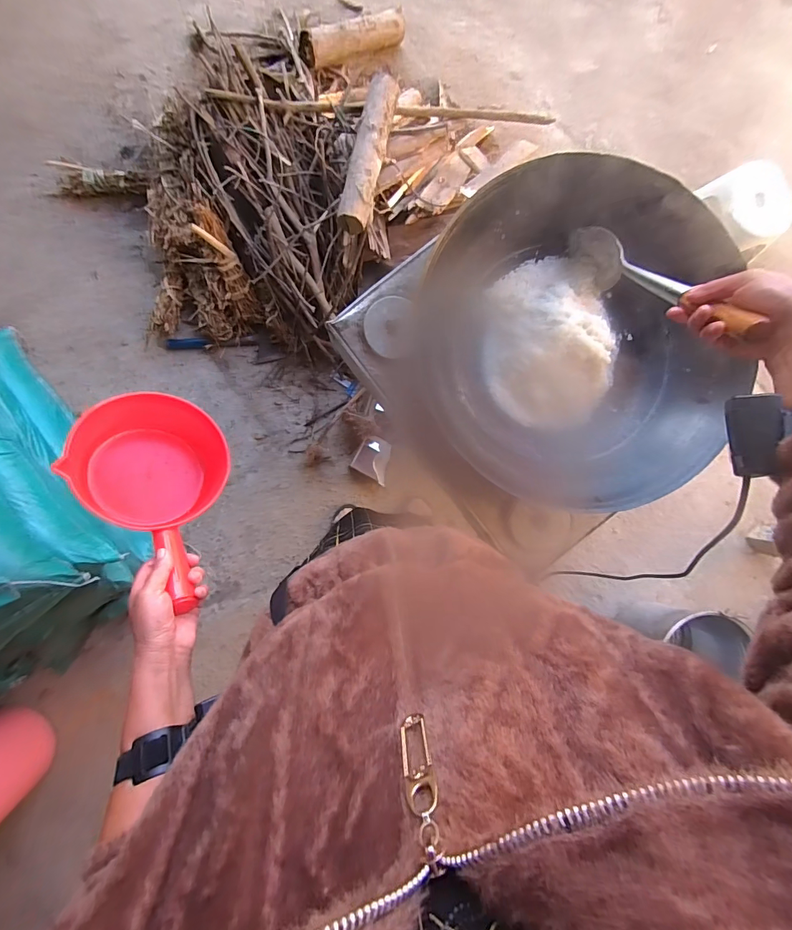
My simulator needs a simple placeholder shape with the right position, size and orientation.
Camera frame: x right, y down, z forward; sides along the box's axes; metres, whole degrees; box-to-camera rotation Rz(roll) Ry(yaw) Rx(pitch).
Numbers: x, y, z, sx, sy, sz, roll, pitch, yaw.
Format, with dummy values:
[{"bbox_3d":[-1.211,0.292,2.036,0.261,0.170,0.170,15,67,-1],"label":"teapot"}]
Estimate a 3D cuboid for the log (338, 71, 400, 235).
[{"bbox_3d":[-0.066,-0.772,0.976,0.077,0.071,0.375,13,88,-3],"label":"log"}]

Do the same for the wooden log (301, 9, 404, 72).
[{"bbox_3d":[-0.132,-1.402,1.287,0.407,0.074,0.075,-37,90,-19],"label":"wooden log"}]

